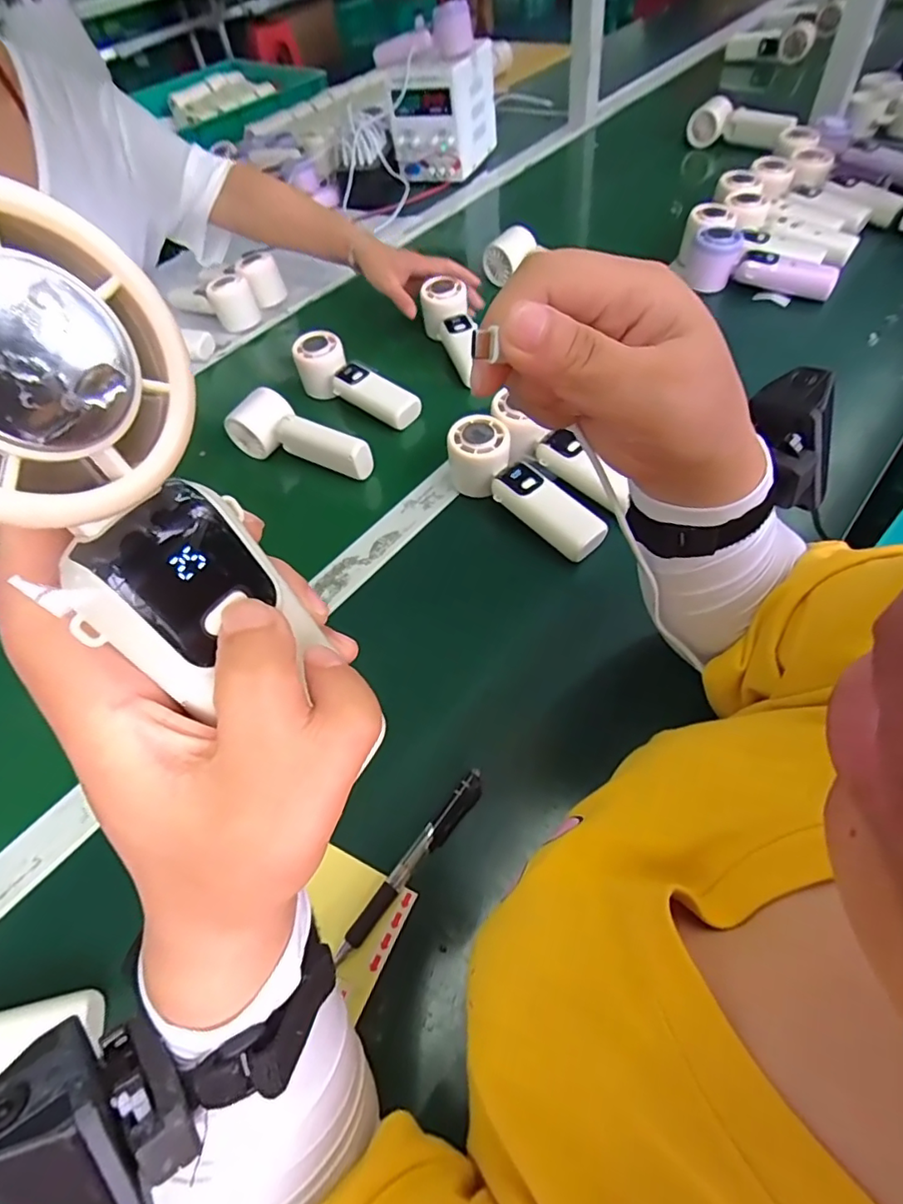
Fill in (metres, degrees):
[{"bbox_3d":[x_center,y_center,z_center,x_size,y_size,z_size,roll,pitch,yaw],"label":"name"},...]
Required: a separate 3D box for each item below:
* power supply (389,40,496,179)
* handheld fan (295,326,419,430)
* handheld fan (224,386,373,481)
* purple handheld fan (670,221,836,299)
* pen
[{"bbox_3d":[-0.007,-0.894,1.006,0.147,0.144,0.188,15,58,15],"label":"power supply"},{"bbox_3d":[-0.110,-0.249,0.617,0.164,0.051,0.049,34,65,25],"label":"handheld fan"},{"bbox_3d":[-0.159,-0.166,0.568,0.159,0.046,0.053,29,63,23],"label":"handheld fan"},{"bbox_3d":[0.366,-0.401,0.658,0.171,0.059,0.056,27,62,22],"label":"purple handheld fan"},{"bbox_3d":[-0.023,0.160,0.342,0.013,0.011,0.131,33,64,25],"label":"pen"}]

